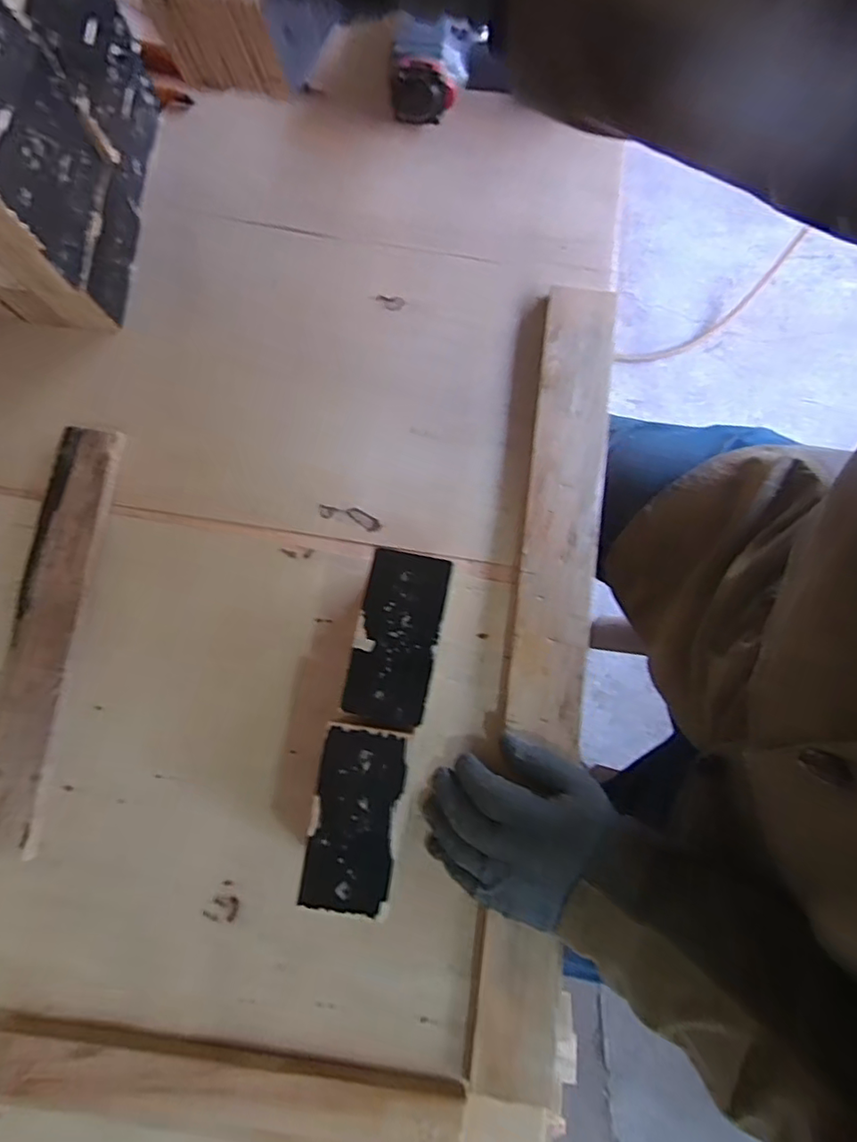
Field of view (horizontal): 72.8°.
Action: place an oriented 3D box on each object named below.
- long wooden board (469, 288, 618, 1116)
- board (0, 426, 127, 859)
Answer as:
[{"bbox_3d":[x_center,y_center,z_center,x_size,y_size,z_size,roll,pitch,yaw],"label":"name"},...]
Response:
[{"bbox_3d":[0.101,0.060,0.477,0.063,0.029,0.642,7,80,1],"label":"long wooden board"},{"bbox_3d":[-0.316,0.048,0.479,0.056,0.016,0.347,7,81,1],"label":"board"}]

